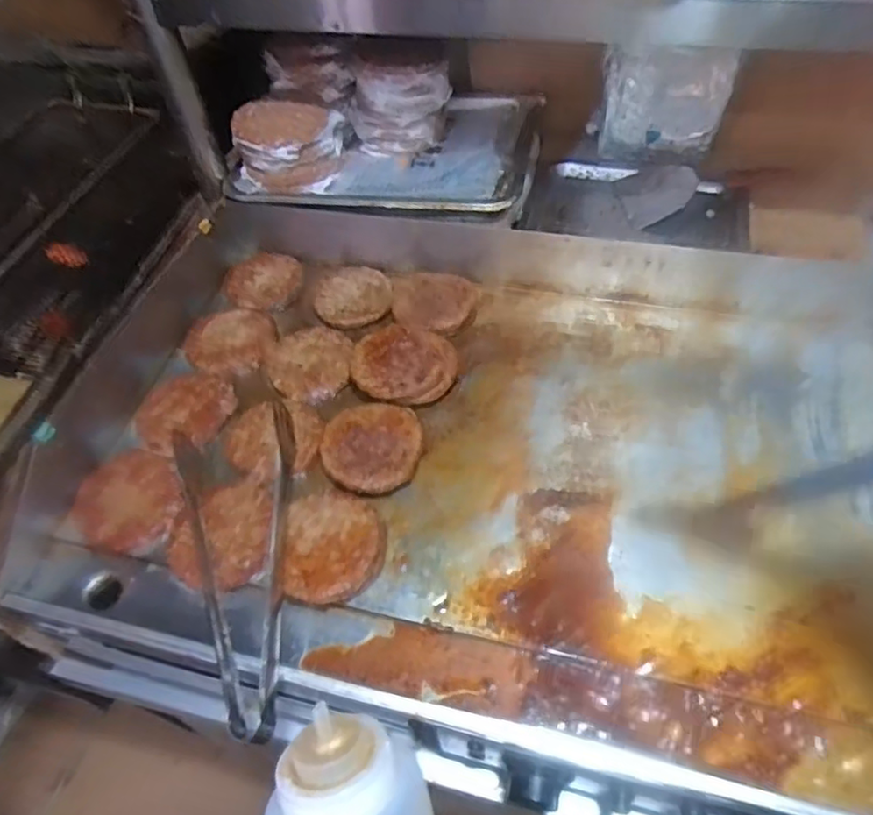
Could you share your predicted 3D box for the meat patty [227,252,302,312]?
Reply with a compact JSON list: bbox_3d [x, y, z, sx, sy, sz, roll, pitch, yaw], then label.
[{"bbox_3d":[-0.207,-0.153,0.770,0.090,0.020,0.081,-23,55,-13],"label":"meat patty"}]

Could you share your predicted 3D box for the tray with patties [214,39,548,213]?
[{"bbox_3d":[-0.059,-0.329,0.743,0.355,0.119,0.233,2,53,5],"label":"tray with patties"}]

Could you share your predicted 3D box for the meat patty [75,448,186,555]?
[{"bbox_3d":[-0.285,0.083,0.586,0.108,0.014,0.093,27,59,22],"label":"meat patty"}]

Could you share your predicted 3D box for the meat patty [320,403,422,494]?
[{"bbox_3d":[-0.061,0.039,0.600,0.089,0.026,0.095,-2,53,2],"label":"meat patty"}]

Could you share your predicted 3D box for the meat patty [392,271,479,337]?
[{"bbox_3d":[-0.002,-0.115,0.711,0.094,0.021,0.087,-2,53,2],"label":"meat patty"}]

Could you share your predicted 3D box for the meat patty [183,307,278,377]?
[{"bbox_3d":[-0.228,-0.075,0.704,0.097,0.008,0.102,-2,53,2],"label":"meat patty"}]

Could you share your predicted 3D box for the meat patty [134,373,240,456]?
[{"bbox_3d":[-0.258,0.005,0.650,0.093,0.008,0.099,-2,53,2],"label":"meat patty"}]

